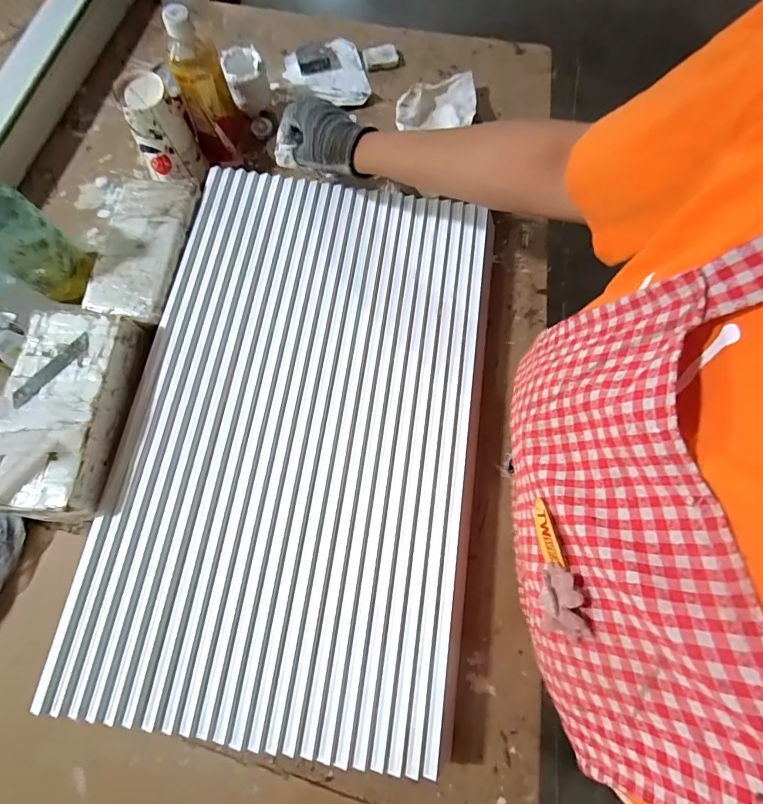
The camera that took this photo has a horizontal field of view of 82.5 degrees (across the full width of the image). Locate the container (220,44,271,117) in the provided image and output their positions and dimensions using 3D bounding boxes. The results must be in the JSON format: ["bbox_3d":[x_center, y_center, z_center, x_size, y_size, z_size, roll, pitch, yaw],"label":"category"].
[{"bbox_3d":[-0.200,-0.475,0.651,0.058,0.068,0.058,-12,74,-6],"label":"container"}]

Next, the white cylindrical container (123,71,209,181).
[{"bbox_3d":[-0.298,-0.367,0.593,0.078,0.118,0.066,-25,76,-9],"label":"white cylindrical container"}]

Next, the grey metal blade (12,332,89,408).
[{"bbox_3d":[-0.358,-0.035,0.472,0.022,0.007,0.101,36,75,8],"label":"grey metal blade"}]

